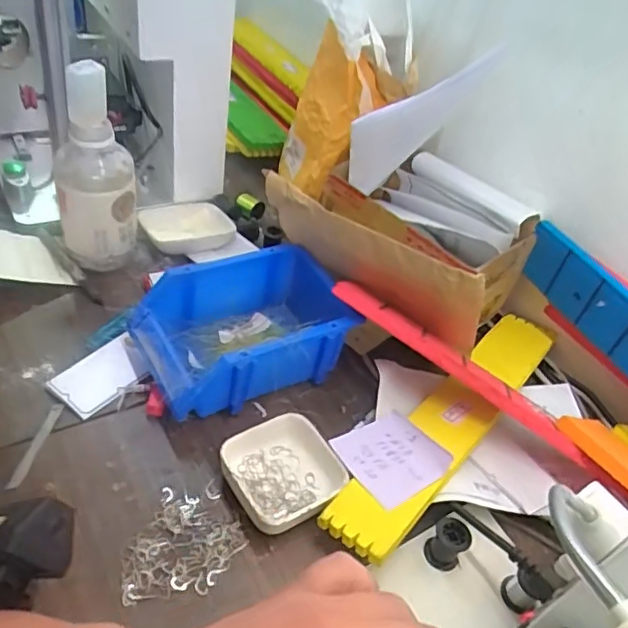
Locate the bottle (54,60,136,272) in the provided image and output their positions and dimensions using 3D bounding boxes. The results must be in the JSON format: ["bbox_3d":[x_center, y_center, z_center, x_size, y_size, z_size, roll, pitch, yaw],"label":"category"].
[{"bbox_3d":[-0.221,-0.134,0.579,0.075,0.214,0.064,-8,46,-22],"label":"bottle"}]

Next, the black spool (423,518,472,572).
[{"bbox_3d":[0.102,0.176,0.443,0.027,0.032,0.029,7,42,-7],"label":"black spool"}]

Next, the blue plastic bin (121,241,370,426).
[{"bbox_3d":[-0.066,0.013,0.534,0.181,0.074,0.126,-10,46,-24],"label":"blue plastic bin"}]

